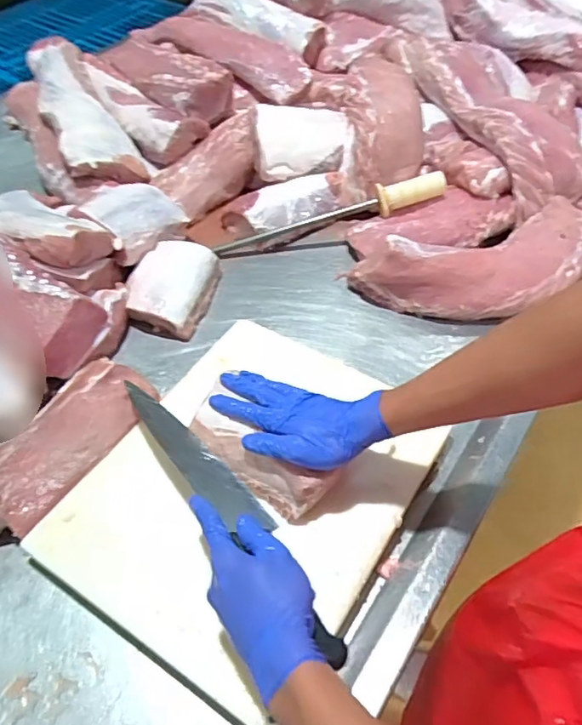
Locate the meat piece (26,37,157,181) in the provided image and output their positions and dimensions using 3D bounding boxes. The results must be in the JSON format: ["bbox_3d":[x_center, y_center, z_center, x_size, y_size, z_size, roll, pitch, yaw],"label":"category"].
[{"bbox_3d":[-0.374,-0.446,0.986,0.119,0.077,0.407,-24,56,-18],"label":"meat piece"}]

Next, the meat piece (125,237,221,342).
[{"bbox_3d":[-0.171,-0.108,0.798,0.113,0.048,0.144,12,53,9],"label":"meat piece"}]

